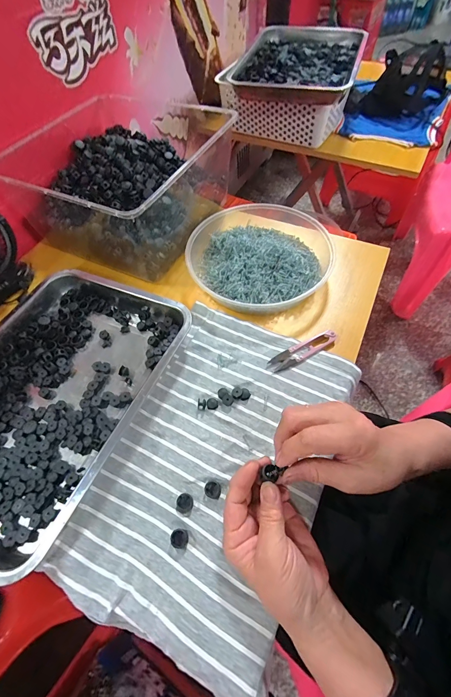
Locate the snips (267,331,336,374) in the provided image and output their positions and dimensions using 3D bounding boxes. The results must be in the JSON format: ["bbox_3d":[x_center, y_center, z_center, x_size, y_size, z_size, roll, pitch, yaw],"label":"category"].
[{"bbox_3d":[0.104,0.003,0.424,0.102,0.011,0.023,-26,62,-13],"label":"snips"}]

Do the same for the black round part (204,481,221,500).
[{"bbox_3d":[-0.014,0.154,0.340,0.018,0.004,0.016,22,62,14],"label":"black round part"}]

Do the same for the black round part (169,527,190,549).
[{"bbox_3d":[-0.047,0.193,0.319,0.018,0.005,0.018,-1,59,1],"label":"black round part"}]

